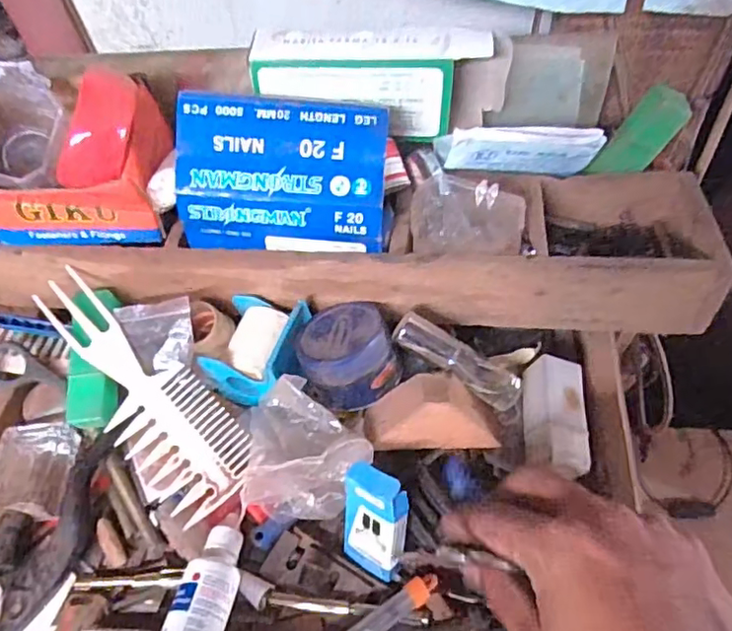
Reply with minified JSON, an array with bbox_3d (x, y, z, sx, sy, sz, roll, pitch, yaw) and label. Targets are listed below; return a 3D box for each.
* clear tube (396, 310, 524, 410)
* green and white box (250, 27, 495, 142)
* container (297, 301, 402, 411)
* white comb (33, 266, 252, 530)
[{"bbox_3d":[0.061,0.029,0.391,0.091,0.018,0.023,33,58,-15],"label":"clear tube"},{"bbox_3d":[0.003,-0.149,0.387,0.142,0.055,0.038,2,56,3],"label":"green and white box"},{"bbox_3d":[-0.014,0.025,0.406,0.061,0.049,0.066,-21,39,-3],"label":"container"},{"bbox_3d":[-0.149,0.049,0.393,0.064,0.011,0.182,-43,77,-8],"label":"white comb"}]

